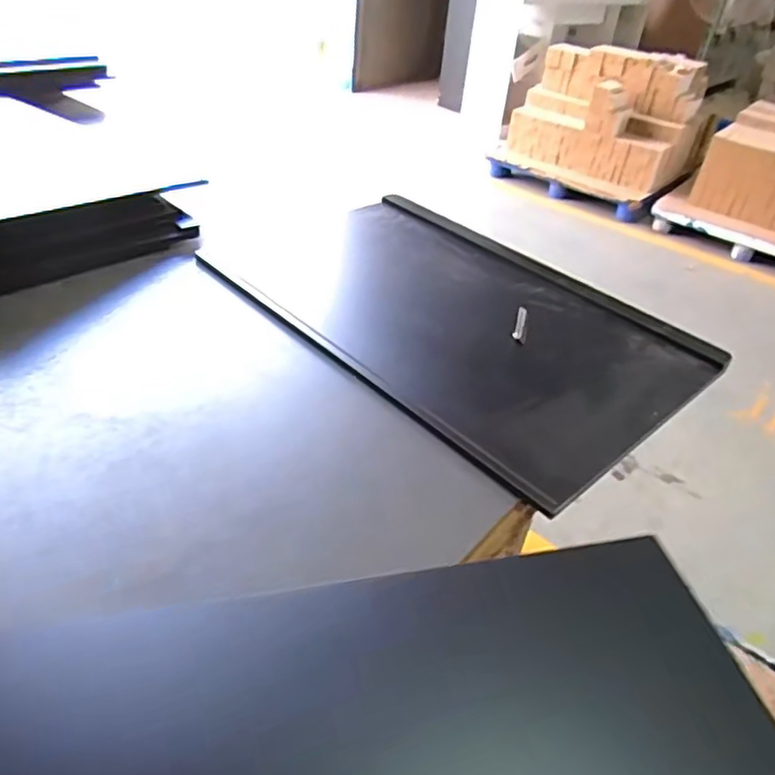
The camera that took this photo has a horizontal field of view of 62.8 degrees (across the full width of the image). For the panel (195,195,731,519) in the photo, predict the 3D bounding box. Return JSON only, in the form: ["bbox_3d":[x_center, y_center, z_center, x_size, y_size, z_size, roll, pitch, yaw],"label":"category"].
[{"bbox_3d":[0.092,-0.139,1.066,0.514,0.047,0.794,-26,49,-36],"label":"panel"}]

